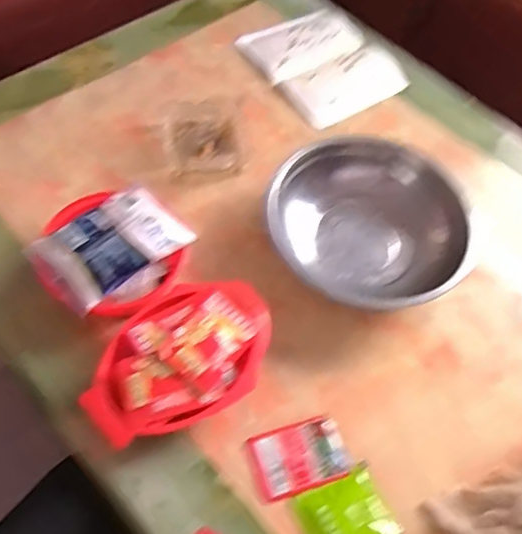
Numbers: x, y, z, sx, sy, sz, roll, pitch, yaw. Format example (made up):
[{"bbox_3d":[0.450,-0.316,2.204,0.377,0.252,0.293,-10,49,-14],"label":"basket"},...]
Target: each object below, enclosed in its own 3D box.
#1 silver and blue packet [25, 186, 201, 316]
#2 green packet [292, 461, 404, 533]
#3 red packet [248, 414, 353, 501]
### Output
[{"bbox_3d":[-0.177,-0.030,0.706,0.152,0.029,0.112,-38,67,-24],"label":"silver and blue packet"},{"bbox_3d":[0.086,0.254,0.611,0.091,0.013,0.074,-22,60,-14],"label":"green packet"},{"bbox_3d":[0.040,0.203,0.643,0.102,0.009,0.068,-15,59,-10],"label":"red packet"}]

